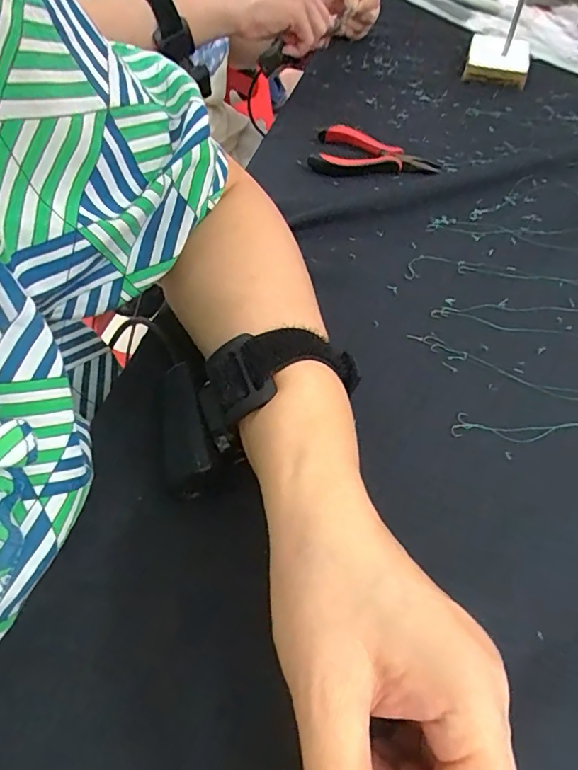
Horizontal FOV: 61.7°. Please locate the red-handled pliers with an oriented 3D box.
[{"bbox_3d":[0.075,-0.209,0.444,0.116,0.021,0.055,20,56,13],"label":"red-handled pliers"}]

